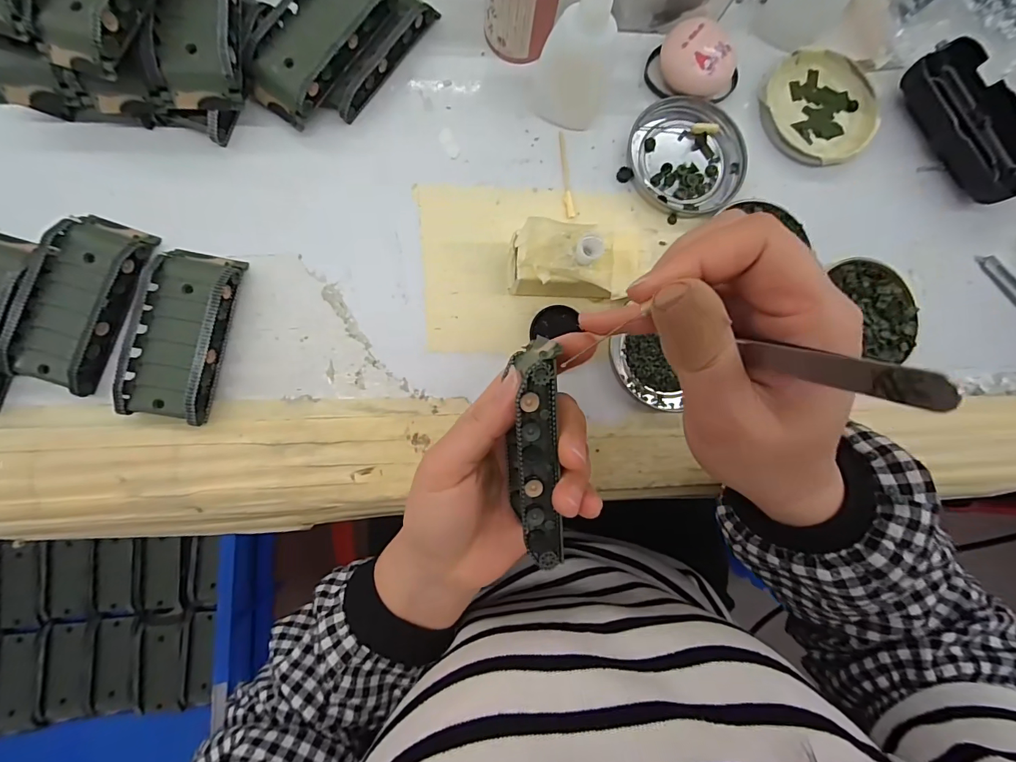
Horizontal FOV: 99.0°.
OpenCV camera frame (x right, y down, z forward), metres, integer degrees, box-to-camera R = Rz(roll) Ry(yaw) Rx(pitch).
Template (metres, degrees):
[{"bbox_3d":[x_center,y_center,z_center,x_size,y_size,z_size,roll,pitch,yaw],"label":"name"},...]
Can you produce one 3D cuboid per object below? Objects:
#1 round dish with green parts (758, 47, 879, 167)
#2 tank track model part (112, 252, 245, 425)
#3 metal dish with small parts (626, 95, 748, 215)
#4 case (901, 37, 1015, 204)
[{"bbox_3d":[0.218,-0.192,0.303,0.080,0.012,0.079,0,85,-5],"label":"round dish with green parts"},{"bbox_3d":[-0.186,-0.028,0.246,0.045,0.020,0.096,10,85,-4],"label":"tank track model part"},{"bbox_3d":[0.120,-0.151,0.291,0.076,0.007,0.075,0,85,-5],"label":"metal dish with small parts"},{"bbox_3d":[0.323,-0.178,0.302,0.054,0.024,0.109,-25,88,-7],"label":"case"}]

